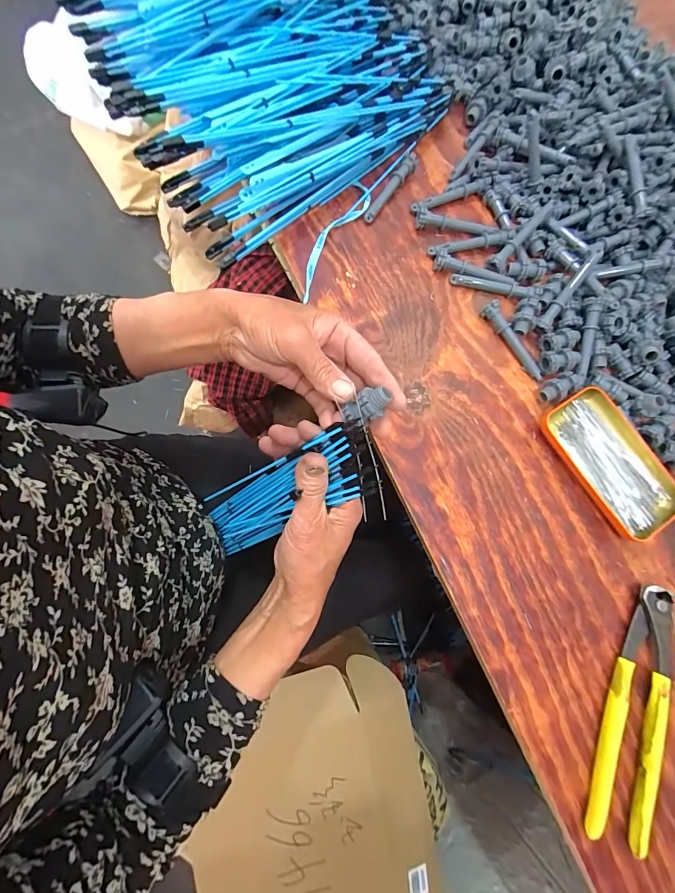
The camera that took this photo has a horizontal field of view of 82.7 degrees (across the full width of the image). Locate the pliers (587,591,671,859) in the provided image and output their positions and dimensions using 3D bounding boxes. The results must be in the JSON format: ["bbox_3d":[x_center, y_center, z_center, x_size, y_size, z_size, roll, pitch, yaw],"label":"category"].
[{"bbox_3d":[0.255,0.221,0.324,0.048,0.020,0.199,23,80,3],"label":"pliers"}]

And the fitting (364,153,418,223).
[{"bbox_3d":[0.060,-0.289,0.428,0.013,0.010,0.099,33,81,5],"label":"fitting"}]

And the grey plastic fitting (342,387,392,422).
[{"bbox_3d":[0.021,-0.029,0.282,0.032,0.019,0.019,-23,81,-5],"label":"grey plastic fitting"}]

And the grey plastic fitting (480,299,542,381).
[{"bbox_3d":[0.182,-0.109,0.394,0.018,0.014,0.091,-31,81,-6],"label":"grey plastic fitting"}]

